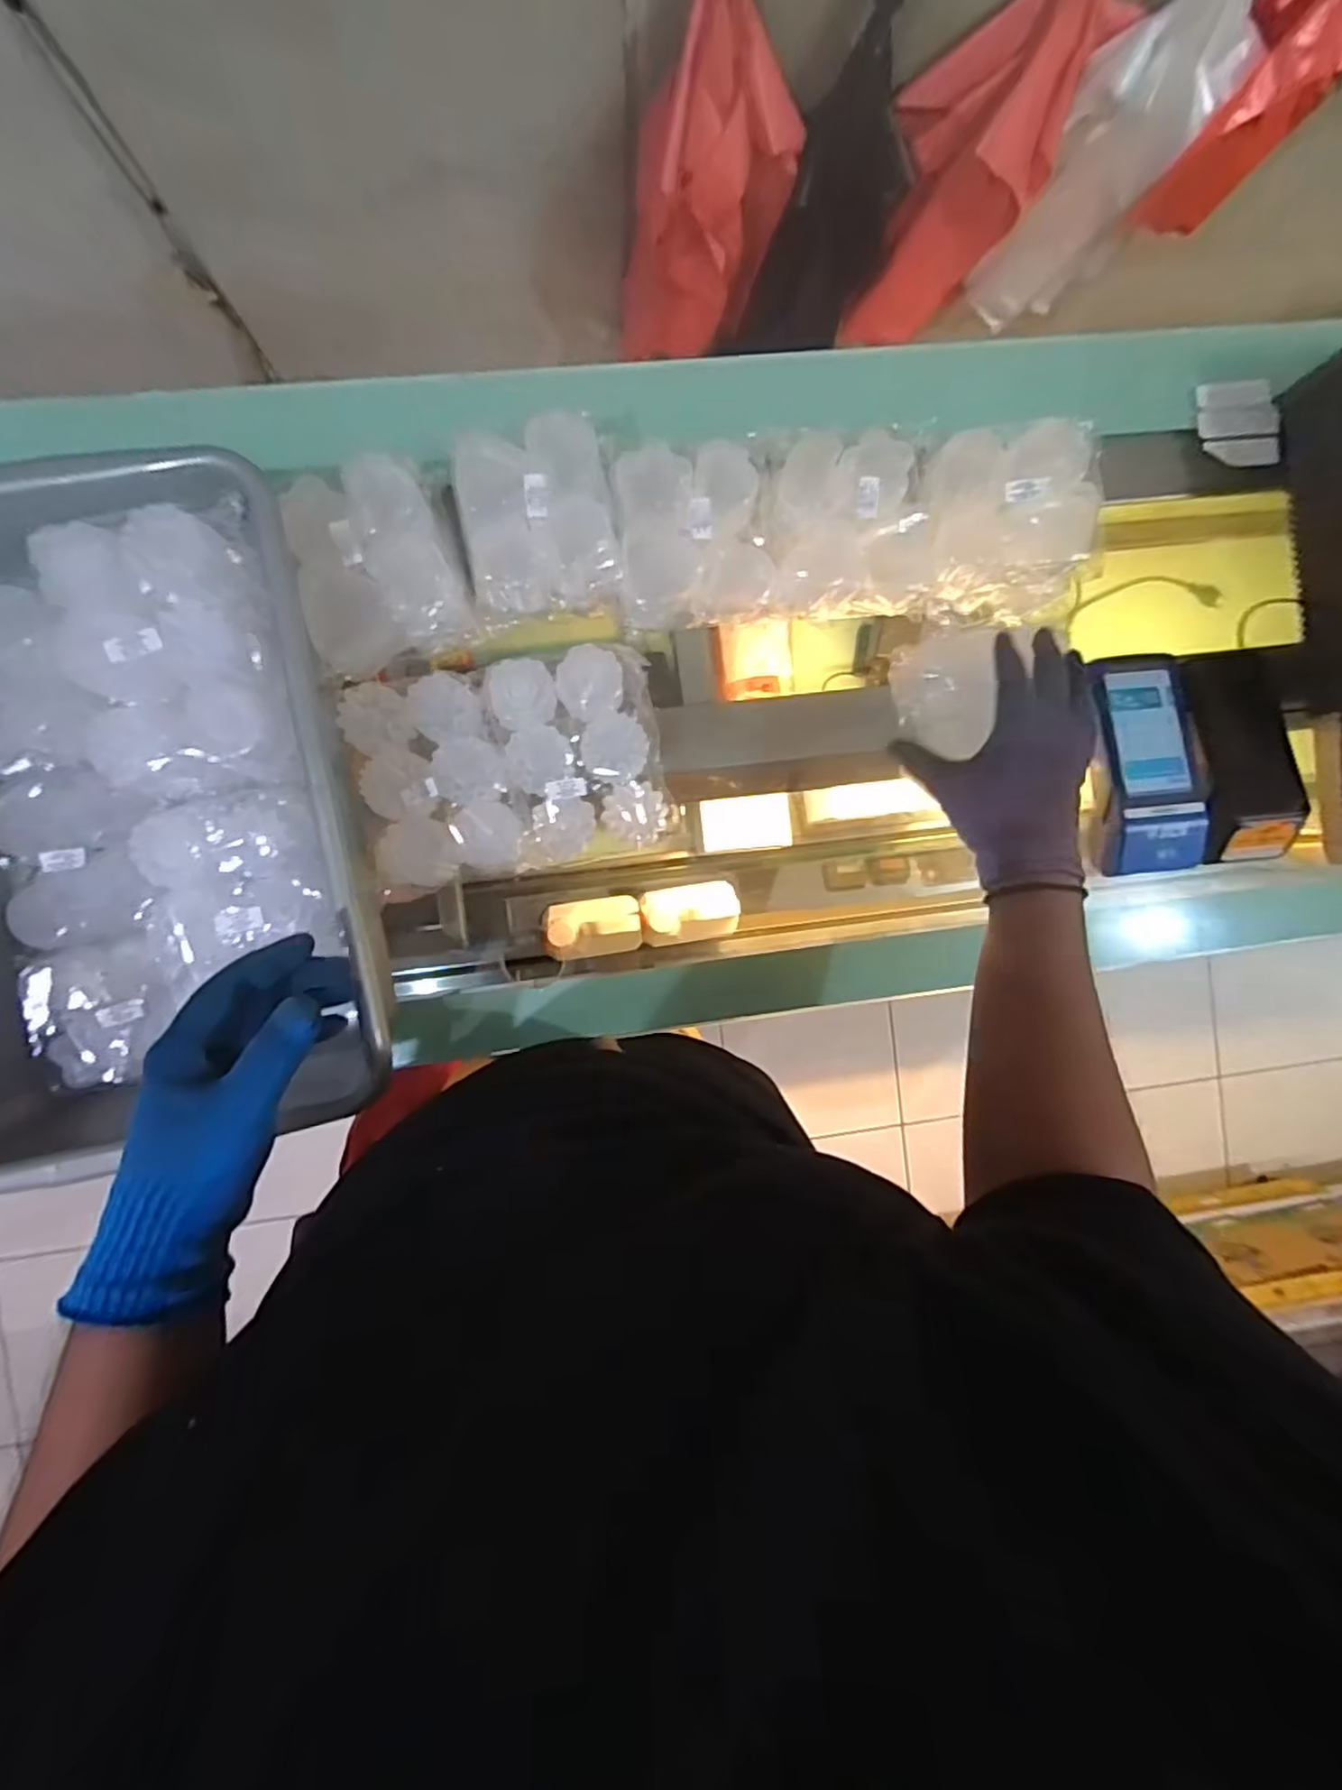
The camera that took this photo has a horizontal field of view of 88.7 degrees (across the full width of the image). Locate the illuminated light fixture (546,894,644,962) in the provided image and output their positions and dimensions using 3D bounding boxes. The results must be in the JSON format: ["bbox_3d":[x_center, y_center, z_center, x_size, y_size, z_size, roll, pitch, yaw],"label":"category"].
[{"bbox_3d":[-0.095,0.042,0.855,0.115,0.034,0.071,-6,92,-5],"label":"illuminated light fixture"}]

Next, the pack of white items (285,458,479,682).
[{"bbox_3d":[-0.234,-0.260,0.536,0.117,0.048,0.139,-19,93,-4],"label":"pack of white items"}]

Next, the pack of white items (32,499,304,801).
[{"bbox_3d":[-0.333,-0.159,0.468,0.132,0.042,0.179,-12,93,-4],"label":"pack of white items"}]

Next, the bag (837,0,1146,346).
[{"bbox_3d":[0.380,-0.915,0.875,0.216,0.383,0.086,-14,93,-4],"label":"bag"}]

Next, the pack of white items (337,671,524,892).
[{"bbox_3d":[-0.198,-0.096,0.569,0.120,0.028,0.167,-11,93,-5],"label":"pack of white items"}]

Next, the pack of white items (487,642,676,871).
[{"bbox_3d":[-0.075,-0.120,0.587,0.133,0.037,0.169,-11,93,-5],"label":"pack of white items"}]

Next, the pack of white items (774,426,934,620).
[{"bbox_3d":[0.149,-0.308,0.576,0.131,0.055,0.134,-5,92,-5],"label":"pack of white items"}]

